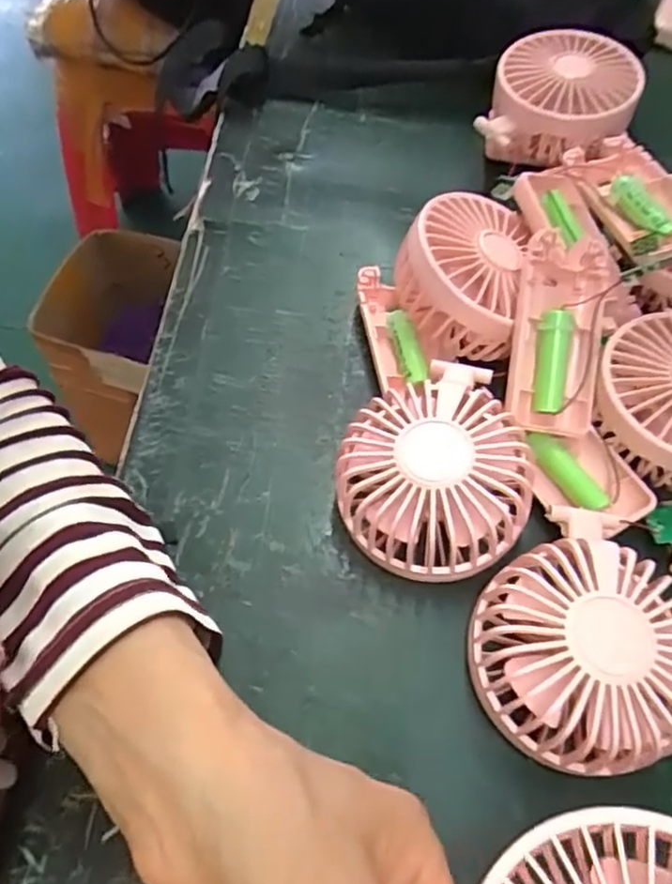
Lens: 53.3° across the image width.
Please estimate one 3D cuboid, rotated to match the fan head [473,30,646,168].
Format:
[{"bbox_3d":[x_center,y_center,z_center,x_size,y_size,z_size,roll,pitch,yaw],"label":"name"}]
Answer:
[{"bbox_3d":[0.145,-0.214,0.440,0.090,0.064,0.089,22,61,10],"label":"fan head"}]

